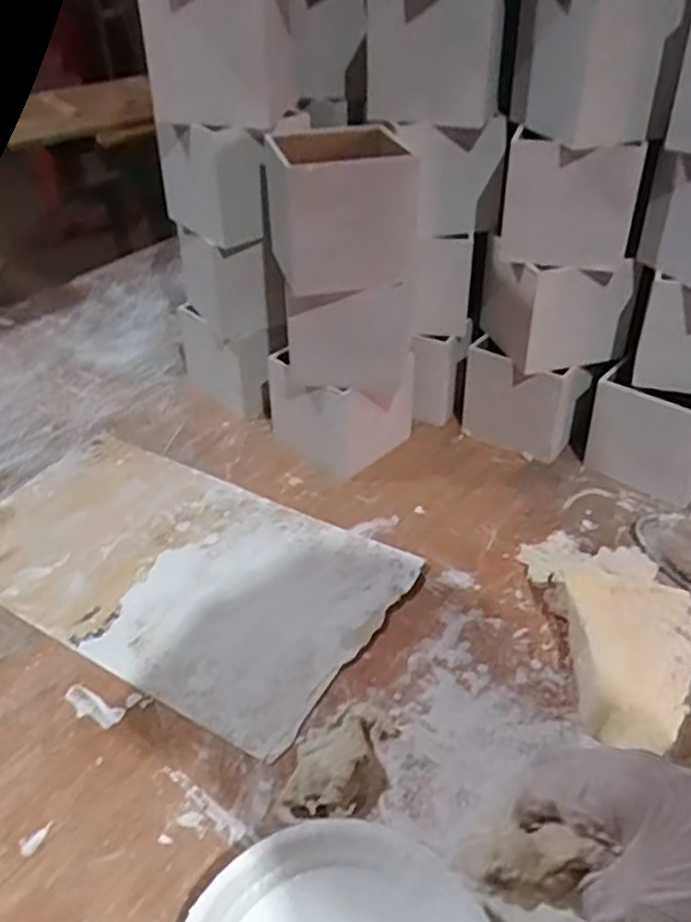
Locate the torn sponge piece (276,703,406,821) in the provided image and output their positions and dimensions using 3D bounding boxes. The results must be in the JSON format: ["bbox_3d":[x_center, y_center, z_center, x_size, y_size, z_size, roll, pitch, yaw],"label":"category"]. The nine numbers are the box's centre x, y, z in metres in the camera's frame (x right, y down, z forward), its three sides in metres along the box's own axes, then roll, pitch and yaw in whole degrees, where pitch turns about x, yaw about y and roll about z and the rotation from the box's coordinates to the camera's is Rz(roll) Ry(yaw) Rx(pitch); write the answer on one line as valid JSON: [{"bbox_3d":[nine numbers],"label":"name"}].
[{"bbox_3d":[-0.002,0.206,0.518,0.062,0.029,0.092,10,40,15],"label":"torn sponge piece"}]

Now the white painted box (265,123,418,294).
[{"bbox_3d":[-0.001,-0.232,0.656,0.121,0.110,0.124,-8,39,-6],"label":"white painted box"}]

